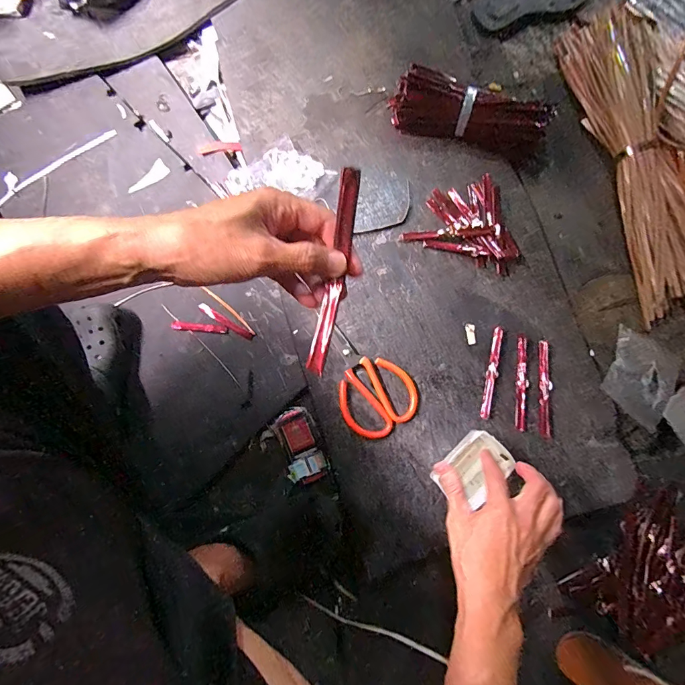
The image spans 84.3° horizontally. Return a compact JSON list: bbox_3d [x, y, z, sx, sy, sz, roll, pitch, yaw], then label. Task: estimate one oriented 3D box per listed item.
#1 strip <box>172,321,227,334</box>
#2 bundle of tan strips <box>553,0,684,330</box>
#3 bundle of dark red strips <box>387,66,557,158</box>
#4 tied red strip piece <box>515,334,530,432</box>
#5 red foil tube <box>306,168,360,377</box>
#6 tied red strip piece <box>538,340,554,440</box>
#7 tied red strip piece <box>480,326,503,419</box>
[{"bbox_3d":[-0.235,-0.025,0.623,0.087,0.009,0.016,4,84,0],"label":"strip"},{"bbox_3d":[0.504,-0.316,0.627,0.148,0.039,0.543,-11,79,-2],"label":"bundle of tan strips"},{"bbox_3d":[0.207,-0.372,0.623,0.255,0.073,0.077,16,83,8],"label":"bundle of dark red strips"},{"bbox_3d":[0.267,0.060,0.565,0.016,0.004,0.140,5,79,2],"label":"tied red strip piece"},{"bbox_3d":[-0.006,-0.049,0.282,0.015,0.013,0.147,11,102,3],"label":"red foil tube"},{"bbox_3d":[0.299,0.068,0.559,0.016,0.007,0.143,5,79,1],"label":"tied red strip piece"},{"bbox_3d":[0.226,0.043,0.567,0.017,0.014,0.140,16,80,4],"label":"tied red strip piece"}]

